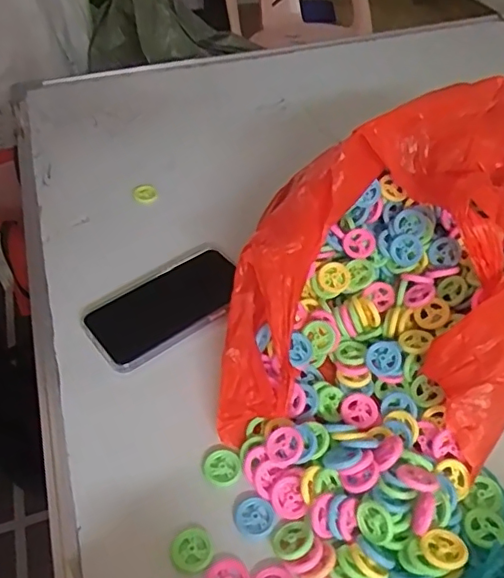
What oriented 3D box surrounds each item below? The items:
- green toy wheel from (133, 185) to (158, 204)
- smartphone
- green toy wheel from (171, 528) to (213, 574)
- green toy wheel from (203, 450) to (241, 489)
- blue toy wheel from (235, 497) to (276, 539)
[{"bbox_3d":[-0.131,-0.116,0.685,0.029,0.013,0.029,1,45,-1],"label":"green toy wheel"},{"bbox_3d":[-0.085,0.014,0.552,0.154,0.015,0.091,-33,61,-20],"label":"smartphone"},{"bbox_3d":[-0.042,0.186,0.397,0.029,0.006,0.027,1,45,-1],"label":"green toy wheel"},{"bbox_3d":[-0.023,0.141,0.438,0.028,0.006,0.028,1,45,-1],"label":"green toy wheel"},{"bbox_3d":[0.002,0.169,0.413,0.028,0.005,0.029,1,45,-1],"label":"blue toy wheel"}]

